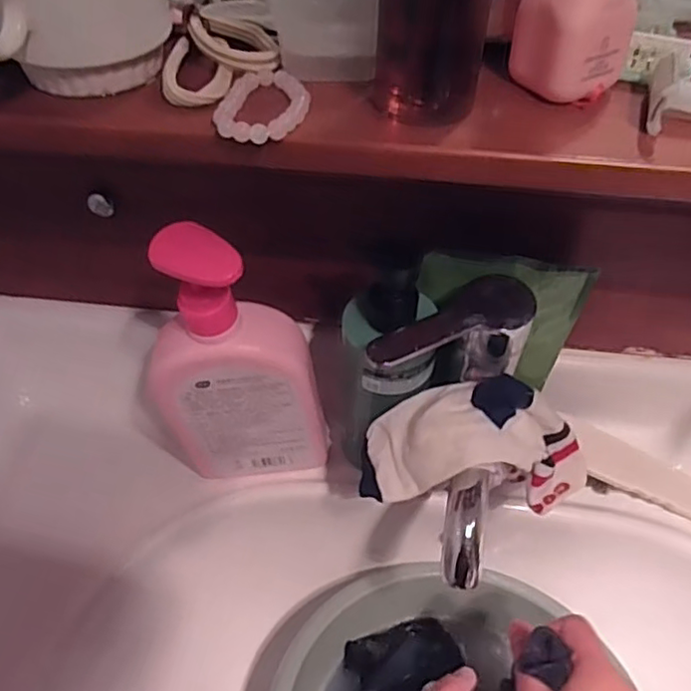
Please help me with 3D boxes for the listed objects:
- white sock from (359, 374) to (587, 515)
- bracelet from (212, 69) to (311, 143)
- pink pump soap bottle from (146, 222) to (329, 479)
[{"bbox_3d":[0.082,0.059,0.390,0.137,0.069,0.053,3,46,2],"label":"white sock"},{"bbox_3d":[-0.036,-0.110,0.295,0.038,0.007,0.056,6,47,4],"label":"bracelet"},{"bbox_3d":[-0.064,0.023,0.413,0.111,0.222,0.054,-4,47,-5],"label":"pink pump soap bottle"}]

